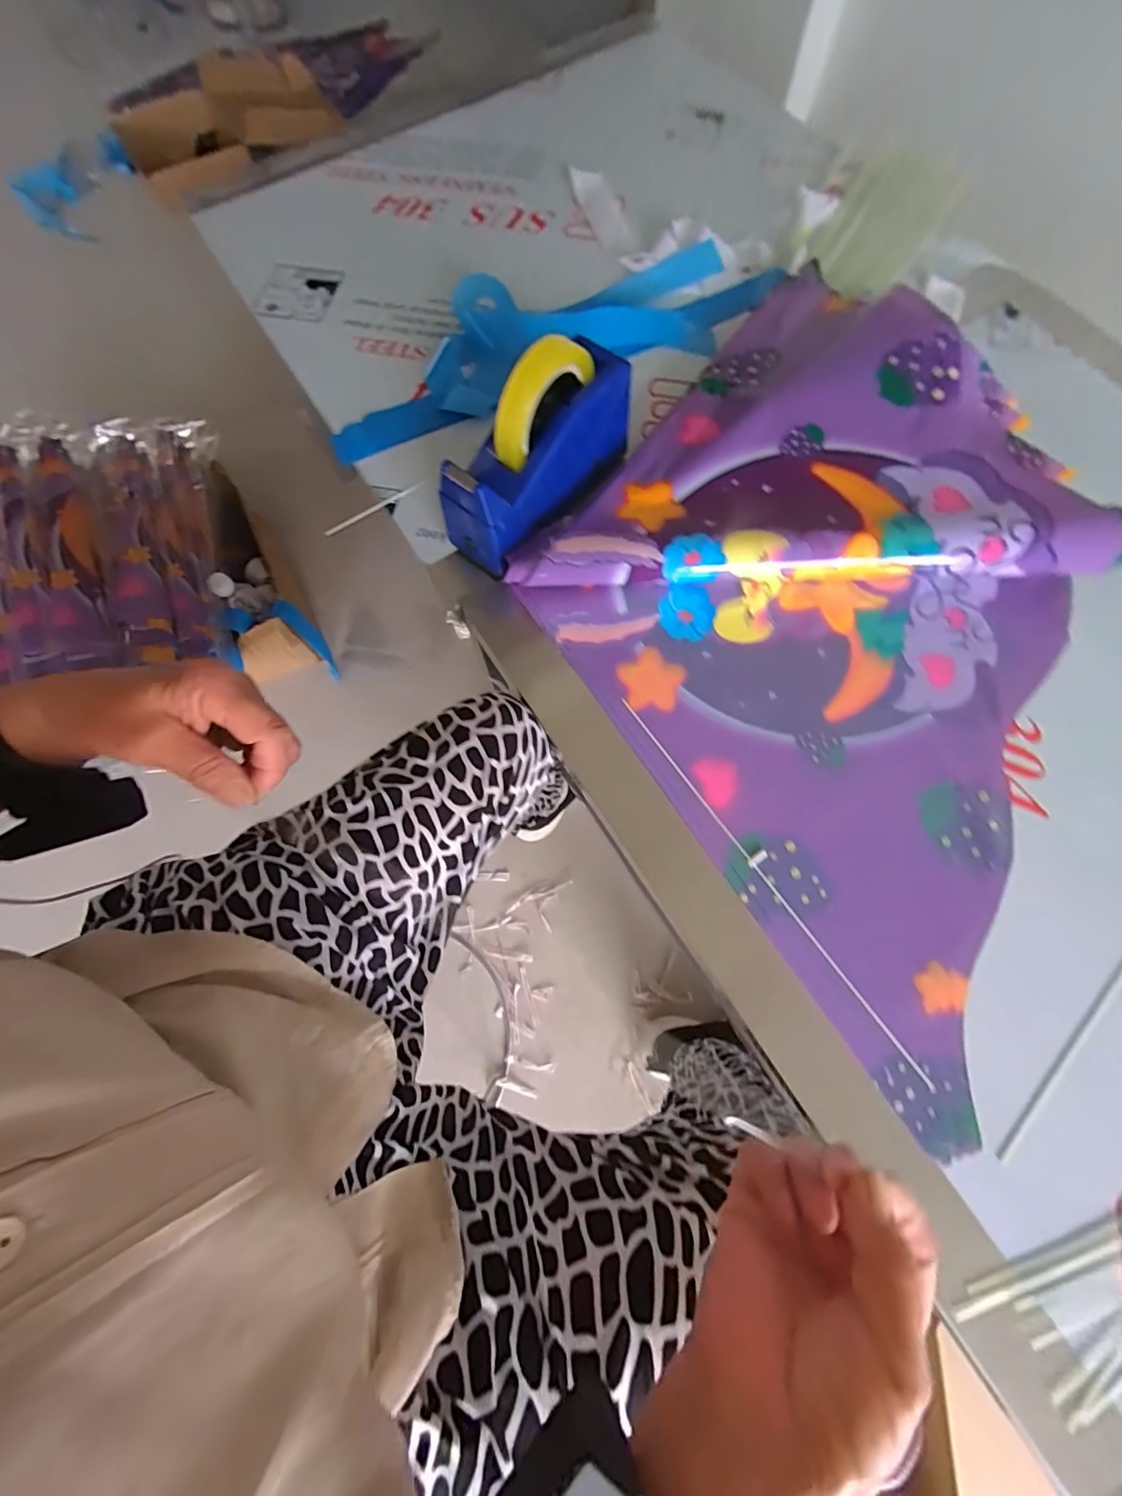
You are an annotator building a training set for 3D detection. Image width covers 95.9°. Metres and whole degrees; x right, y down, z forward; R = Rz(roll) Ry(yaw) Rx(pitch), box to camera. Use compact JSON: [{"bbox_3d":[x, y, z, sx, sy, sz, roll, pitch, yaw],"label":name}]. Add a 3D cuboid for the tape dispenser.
[{"bbox_3d":[-0.018,-0.271,0.460,0.070,0.133,0.203,43,79,13],"label":"tape dispenser"}]

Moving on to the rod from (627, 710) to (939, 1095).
[{"bbox_3d":[0.164,0.099,0.409,0.015,0.004,0.360,-34,75,-8],"label":"rod"}]

